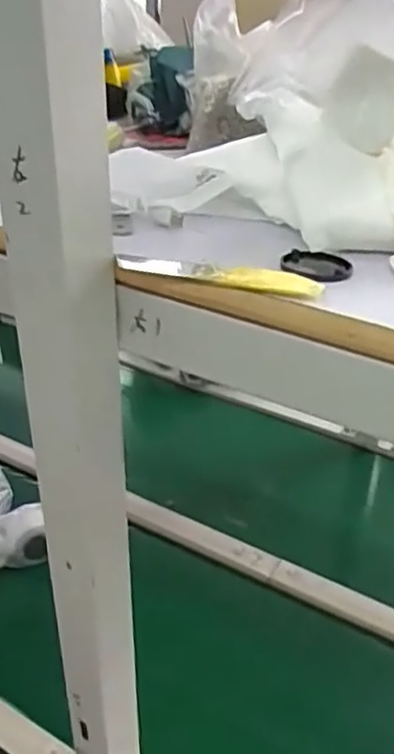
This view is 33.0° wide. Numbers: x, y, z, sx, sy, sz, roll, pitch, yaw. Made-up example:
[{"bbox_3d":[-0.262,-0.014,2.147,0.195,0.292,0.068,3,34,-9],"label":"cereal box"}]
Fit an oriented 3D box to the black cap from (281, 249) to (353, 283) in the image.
[{"bbox_3d":[0.066,-0.060,0.360,0.038,0.008,0.038,0,32,0],"label":"black cap"}]

